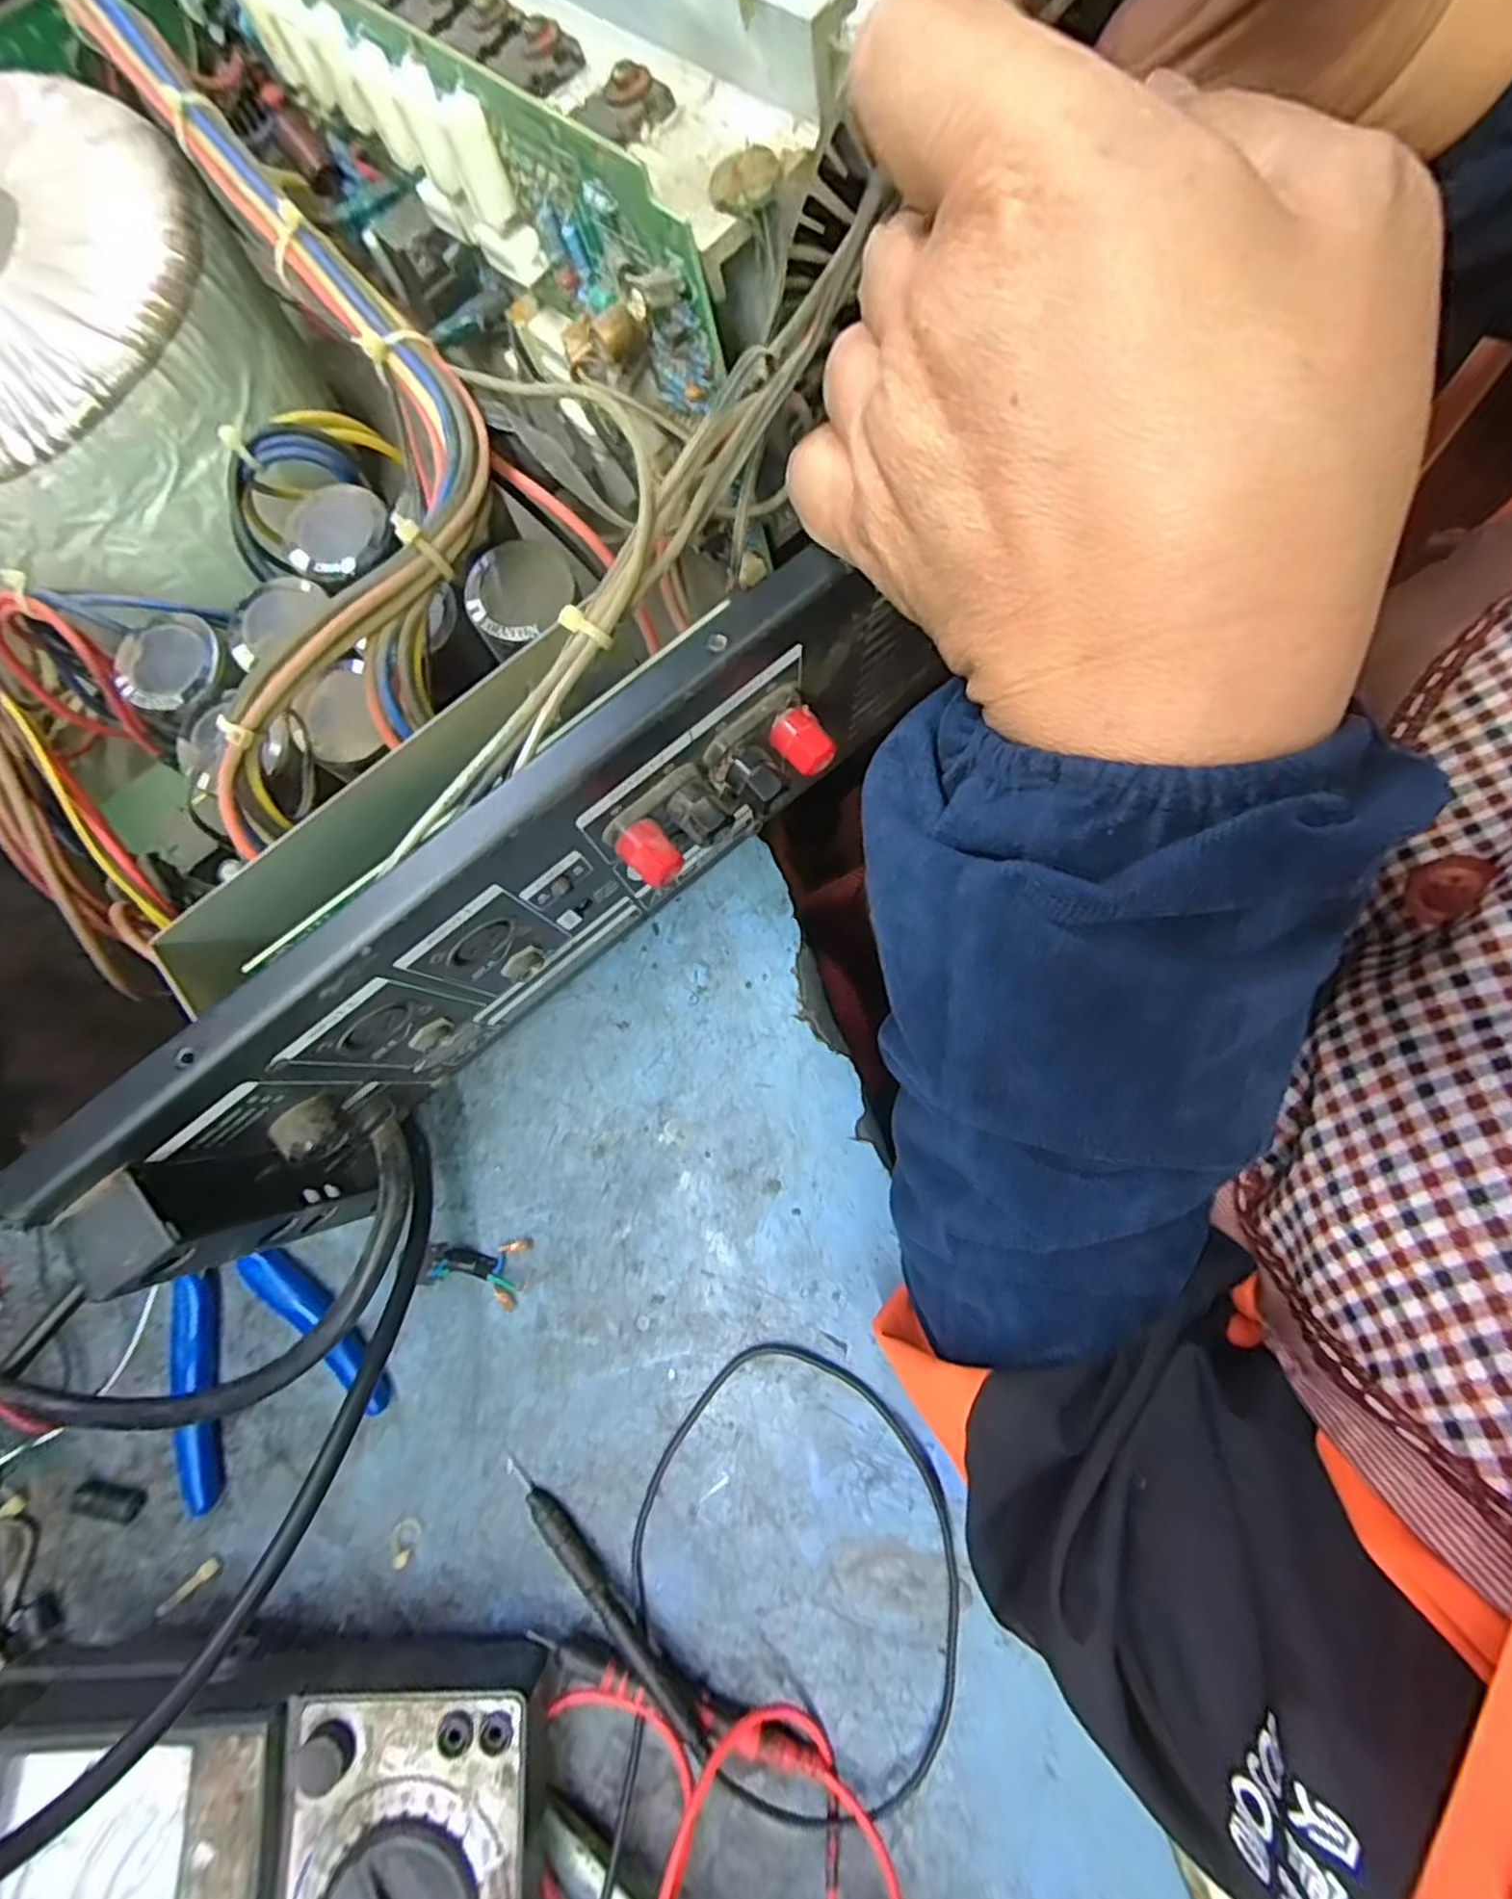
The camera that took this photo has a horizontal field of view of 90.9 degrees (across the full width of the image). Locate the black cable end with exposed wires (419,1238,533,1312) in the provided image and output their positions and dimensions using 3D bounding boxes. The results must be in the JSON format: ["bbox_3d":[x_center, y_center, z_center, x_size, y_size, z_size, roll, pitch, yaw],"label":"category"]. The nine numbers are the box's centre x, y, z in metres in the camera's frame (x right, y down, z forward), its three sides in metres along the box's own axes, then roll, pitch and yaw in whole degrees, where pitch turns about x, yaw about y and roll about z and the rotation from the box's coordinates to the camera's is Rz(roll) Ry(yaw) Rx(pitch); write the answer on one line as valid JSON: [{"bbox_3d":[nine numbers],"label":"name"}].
[{"bbox_3d":[-0.114,0.126,0.300,0.041,0.004,0.026,12,81,5],"label":"black cable end with exposed wires"}]

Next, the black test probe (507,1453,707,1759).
[{"bbox_3d":[-0.057,0.237,0.273,0.008,0.015,0.110,-42,81,-4],"label":"black test probe"}]

